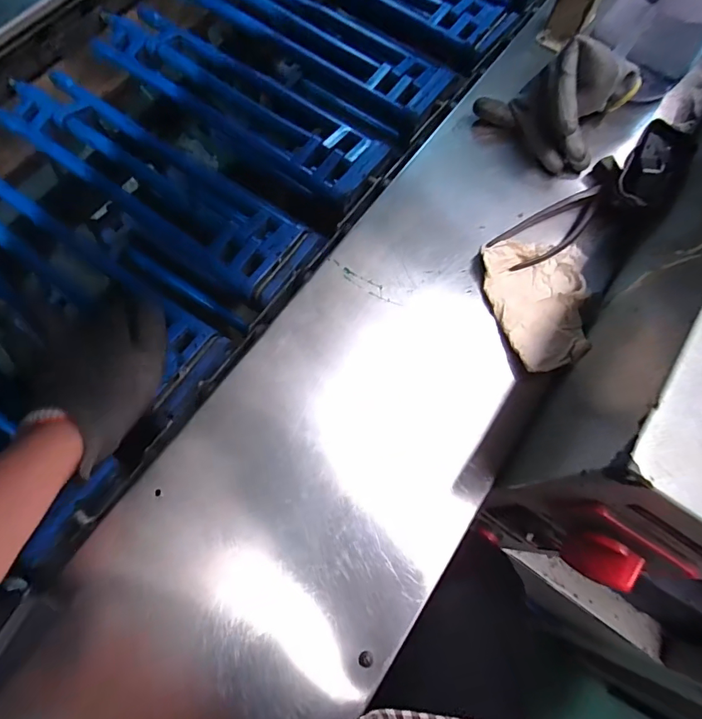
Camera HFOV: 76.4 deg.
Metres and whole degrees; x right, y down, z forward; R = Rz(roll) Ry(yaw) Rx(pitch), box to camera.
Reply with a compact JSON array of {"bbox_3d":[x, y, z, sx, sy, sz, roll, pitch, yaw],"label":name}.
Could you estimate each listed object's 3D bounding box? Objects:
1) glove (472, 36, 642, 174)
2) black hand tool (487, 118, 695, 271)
[{"bbox_3d":[0.214,-0.266,0.442,0.123,0.091,0.116,43,73,12],"label":"glove"},{"bbox_3d":[0.235,-0.153,0.420,0.225,0.048,0.070,-34,75,-14],"label":"black hand tool"}]

